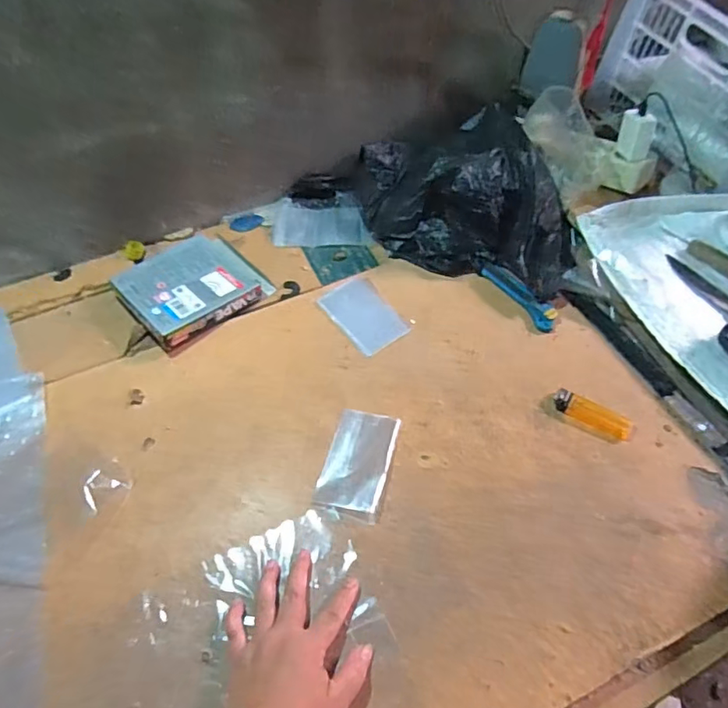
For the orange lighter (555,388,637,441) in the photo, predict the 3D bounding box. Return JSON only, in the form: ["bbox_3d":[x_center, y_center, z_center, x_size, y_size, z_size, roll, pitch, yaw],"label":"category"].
[{"bbox_3d":[0.240,0.063,0.568,0.082,0.011,0.028,25,57,20],"label":"orange lighter"}]

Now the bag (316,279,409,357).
[{"bbox_3d":[-0.002,-0.050,0.672,0.069,0.005,0.115,-29,56,-19],"label":"bag"}]

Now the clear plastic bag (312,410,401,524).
[{"bbox_3d":[-0.007,0.108,0.550,0.064,0.014,0.107,11,54,11],"label":"clear plastic bag"}]

